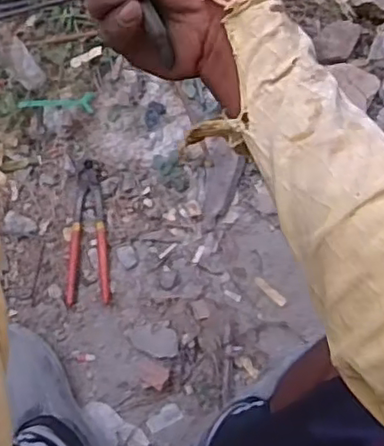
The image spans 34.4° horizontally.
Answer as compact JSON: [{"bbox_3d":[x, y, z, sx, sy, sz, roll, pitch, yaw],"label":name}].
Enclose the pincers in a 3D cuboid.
[{"bbox_3d":[-0.150,0.013,0.929,0.061,0.023,0.209,3,78,-8],"label":"pincers"}]

